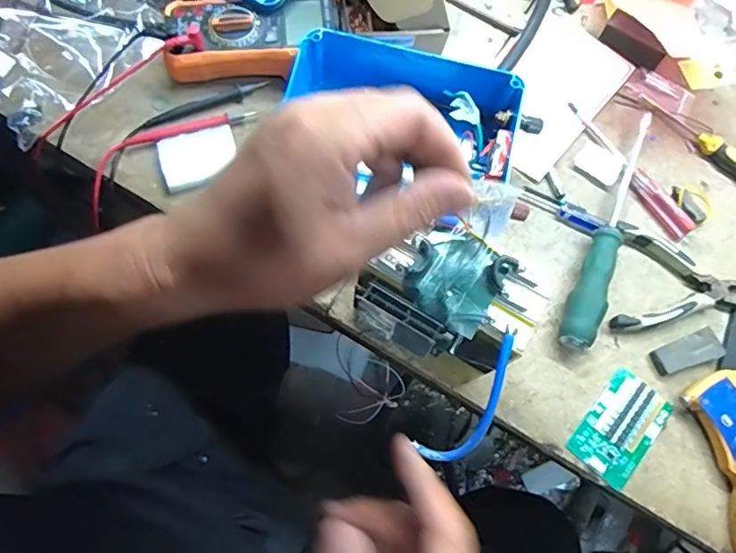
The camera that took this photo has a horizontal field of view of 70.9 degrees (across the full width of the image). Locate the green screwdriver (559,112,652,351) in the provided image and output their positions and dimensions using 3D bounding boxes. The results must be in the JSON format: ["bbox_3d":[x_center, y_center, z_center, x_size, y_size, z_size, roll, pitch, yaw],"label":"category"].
[{"bbox_3d":[0.226,-0.051,0.485,0.030,0.029,0.258,22,71,6],"label":"green screwdriver"}]

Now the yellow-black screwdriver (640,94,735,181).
[{"bbox_3d":[0.352,-0.139,0.531,0.024,0.022,0.158,-42,77,-15],"label":"yellow-black screwdriver"}]

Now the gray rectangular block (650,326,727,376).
[{"bbox_3d":[0.281,0.068,0.455,0.061,0.009,0.027,-21,73,-9],"label":"gray rectangular block"}]

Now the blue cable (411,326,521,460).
[{"bbox_3d":[0.069,0.082,0.328,0.031,0.006,0.103,45,113,30],"label":"blue cable"}]

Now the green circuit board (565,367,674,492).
[{"bbox_3d":[0.213,0.127,0.435,0.054,0.005,0.090,41,74,11],"label":"green circuit board"}]

